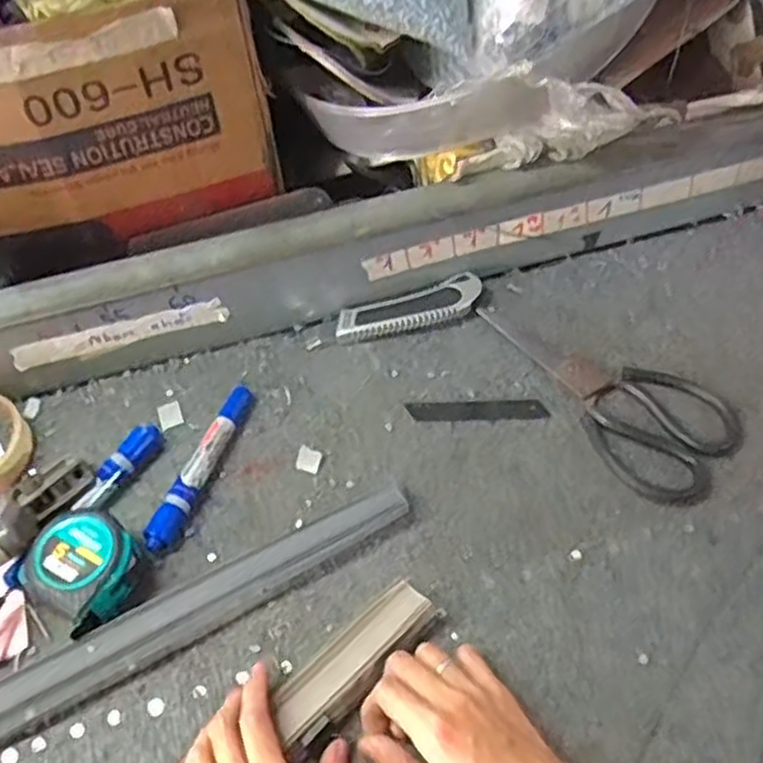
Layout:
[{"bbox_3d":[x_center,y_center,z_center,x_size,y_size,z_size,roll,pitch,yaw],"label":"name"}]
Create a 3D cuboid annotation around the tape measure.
[{"bbox_3d":[-0.184,0.118,0.487,0.067,0.041,0.061,36,64,24],"label":"tape measure"}]

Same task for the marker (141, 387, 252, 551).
[{"bbox_3d":[-0.125,0.059,0.541,0.020,0.018,0.133,17,57,14],"label":"marker"}]

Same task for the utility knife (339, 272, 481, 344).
[{"bbox_3d":[0.023,-0.056,0.610,0.119,0.012,0.032,-19,56,-10],"label":"utility knife"}]

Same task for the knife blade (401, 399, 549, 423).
[{"bbox_3d":[0.071,0.021,0.568,0.101,0.004,0.018,-1,55,2],"label":"knife blade"}]

